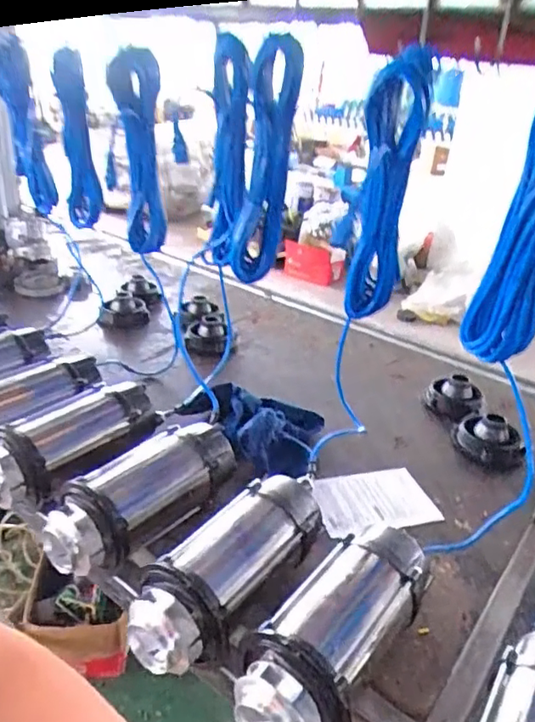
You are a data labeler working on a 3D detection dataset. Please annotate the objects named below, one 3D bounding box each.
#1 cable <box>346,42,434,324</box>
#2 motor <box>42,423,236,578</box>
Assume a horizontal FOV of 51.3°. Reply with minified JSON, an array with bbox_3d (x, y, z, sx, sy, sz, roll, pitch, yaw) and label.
[{"bbox_3d":[0.163,-0.225,0.777,0.069,0.358,0.119,12,28,12],"label":"cable"},{"bbox_3d":[-0.180,0.206,0.845,0.123,0.116,0.291,21,32,28],"label":"motor"}]

